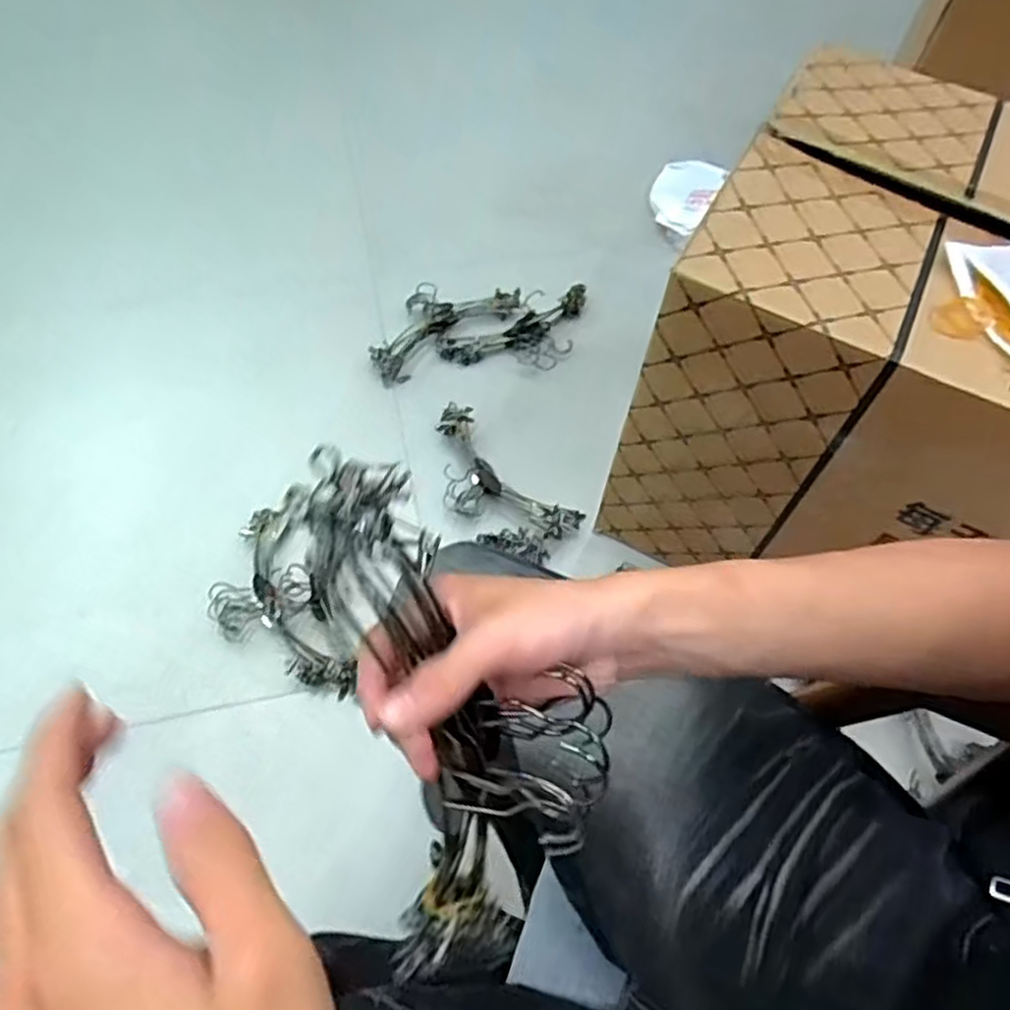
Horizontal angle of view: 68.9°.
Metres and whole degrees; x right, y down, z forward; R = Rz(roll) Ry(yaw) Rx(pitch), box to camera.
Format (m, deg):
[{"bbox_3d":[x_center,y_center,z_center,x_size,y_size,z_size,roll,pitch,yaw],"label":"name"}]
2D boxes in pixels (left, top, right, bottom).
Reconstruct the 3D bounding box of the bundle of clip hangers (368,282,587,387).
[{"bbox_3d":[-0.041,-0.314,1.319,0.383,0.036,0.182,-5,60,-6],"label":"bundle of clip hangers"}]

